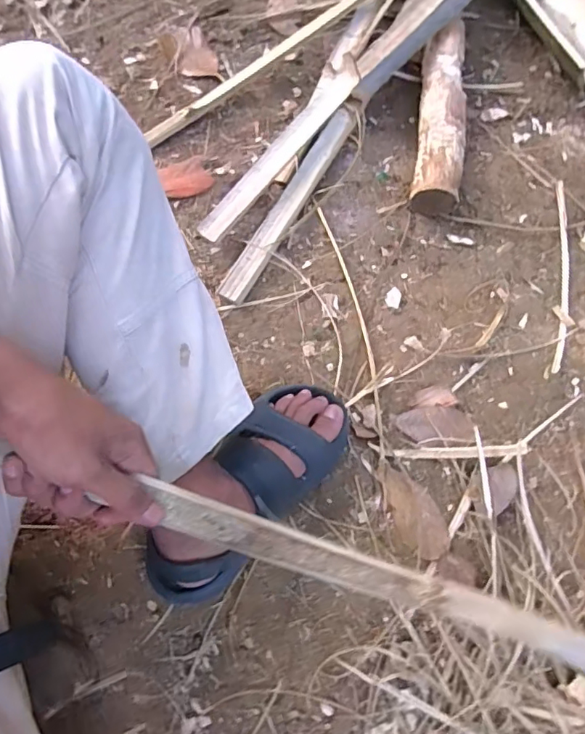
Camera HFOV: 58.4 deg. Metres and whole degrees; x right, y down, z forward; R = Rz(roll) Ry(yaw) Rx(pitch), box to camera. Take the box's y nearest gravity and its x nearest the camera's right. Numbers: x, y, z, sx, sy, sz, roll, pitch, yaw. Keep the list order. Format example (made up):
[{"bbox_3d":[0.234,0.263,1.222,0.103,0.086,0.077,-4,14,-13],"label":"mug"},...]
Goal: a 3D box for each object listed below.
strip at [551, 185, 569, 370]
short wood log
[{"bbox_3d":[0.345,-0.121,0.669,0.019,0.012,0.271,9,70,6],"label":"strip"},{"bbox_3d":[0.208,-0.353,0.736,0.066,0.059,0.302,7,70,5],"label":"short wood log"}]

